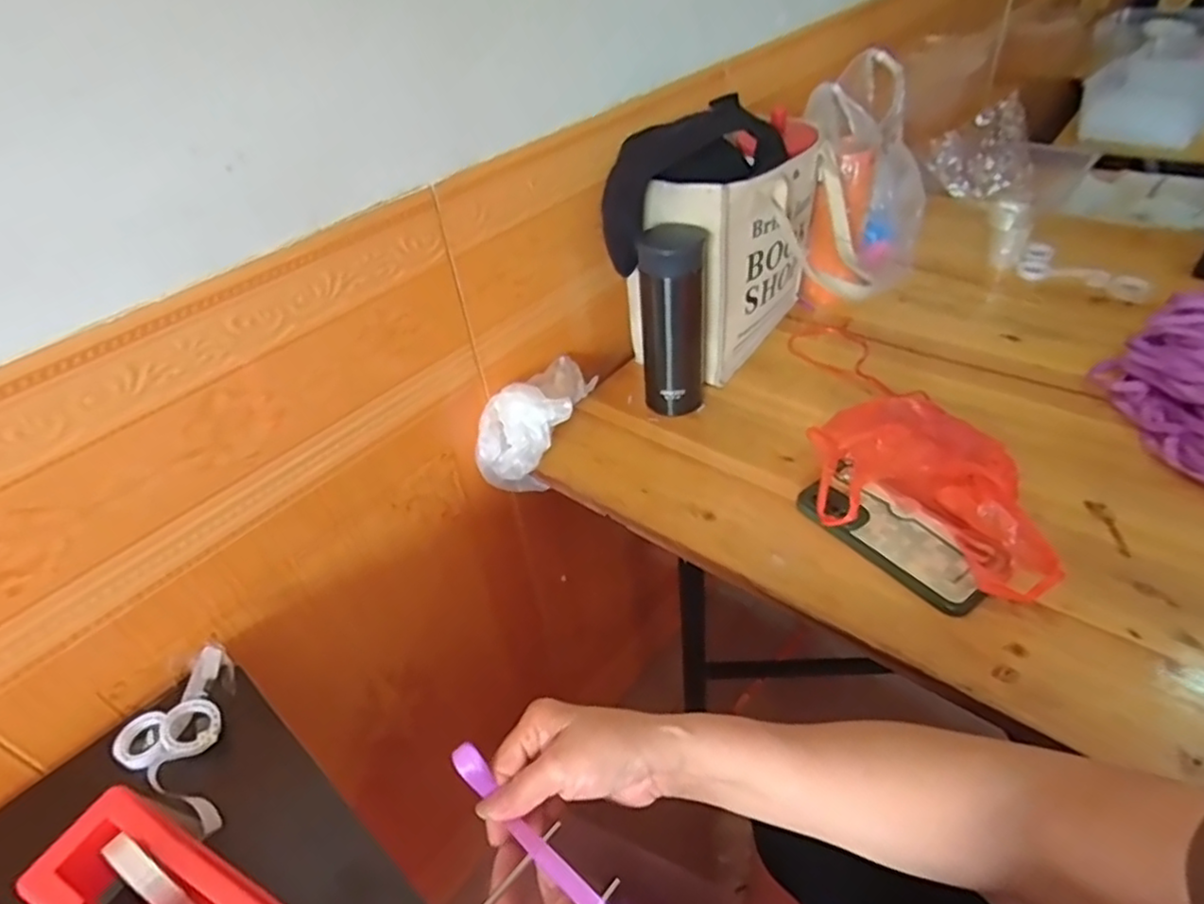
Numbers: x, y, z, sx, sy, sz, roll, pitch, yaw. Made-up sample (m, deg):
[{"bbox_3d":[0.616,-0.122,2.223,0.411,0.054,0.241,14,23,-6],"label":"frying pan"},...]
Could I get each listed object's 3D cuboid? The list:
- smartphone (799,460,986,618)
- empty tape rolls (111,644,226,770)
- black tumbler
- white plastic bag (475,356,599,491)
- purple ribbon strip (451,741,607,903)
[{"bbox_3d":[0.241,0.066,0.552,0.067,0.016,0.157,-36,47,-19],"label":"smartphone"},{"bbox_3d":[-0.306,0.185,0.474,0.068,0.017,0.079,-18,42,-12],"label":"empty tape rolls"},{"bbox_3d":[0.074,-0.129,0.685,0.061,0.187,0.062,-4,41,4],"label":"black tumbler"},{"bbox_3d":[-0.069,-0.031,0.711,0.092,0.117,0.153,4,42,13],"label":"white plastic bag"},{"bbox_3d":[-0.046,0.222,0.395,0.122,0.016,0.016,36,54,25],"label":"purple ribbon strip"}]

